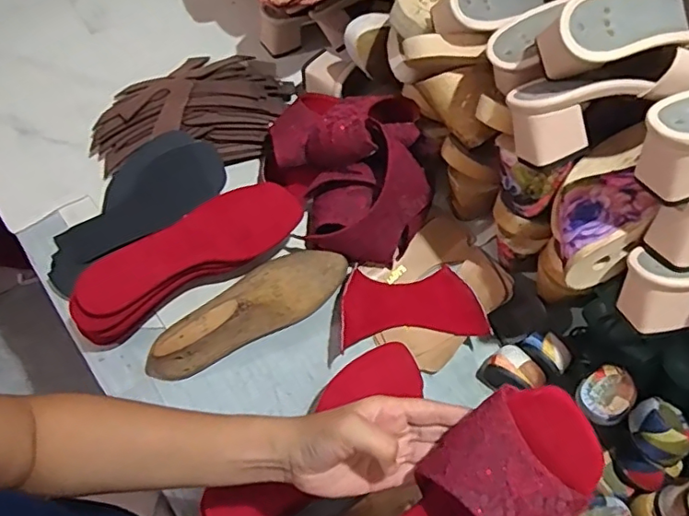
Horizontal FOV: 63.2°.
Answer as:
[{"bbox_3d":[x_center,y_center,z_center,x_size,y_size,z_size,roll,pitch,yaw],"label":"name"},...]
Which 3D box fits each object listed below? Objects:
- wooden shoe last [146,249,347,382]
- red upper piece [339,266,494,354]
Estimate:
[{"bbox_3d":[-0.108,0.051,0.611,0.238,0.075,0.072,-30,70,-15],"label":"wooden shoe last"},{"bbox_3d":[0.076,0.054,0.644,0.161,0.031,0.089,-2,66,-3],"label":"red upper piece"}]

